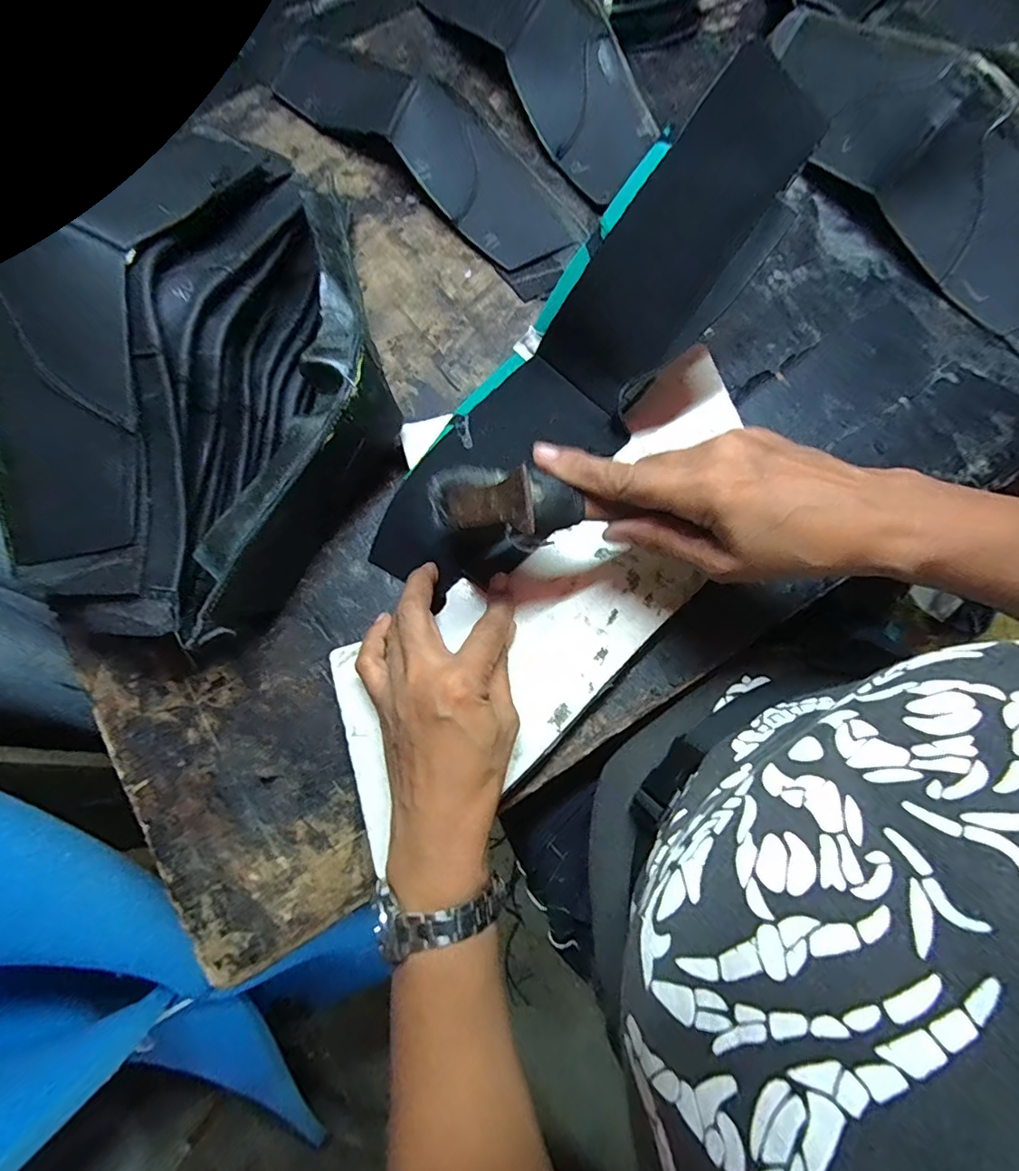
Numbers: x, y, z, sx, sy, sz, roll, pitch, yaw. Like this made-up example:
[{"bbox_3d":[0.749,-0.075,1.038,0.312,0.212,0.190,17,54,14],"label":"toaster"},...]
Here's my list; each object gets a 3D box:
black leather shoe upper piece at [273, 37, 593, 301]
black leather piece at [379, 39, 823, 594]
[{"bbox_3d":[-0.070,-0.362,0.407,0.327,0.038,0.083,44,82,10],"label":"black leather shoe upper piece"},{"bbox_3d":[0.039,-0.124,0.309,0.092,0.060,0.331,45,104,10],"label":"black leather piece"}]

